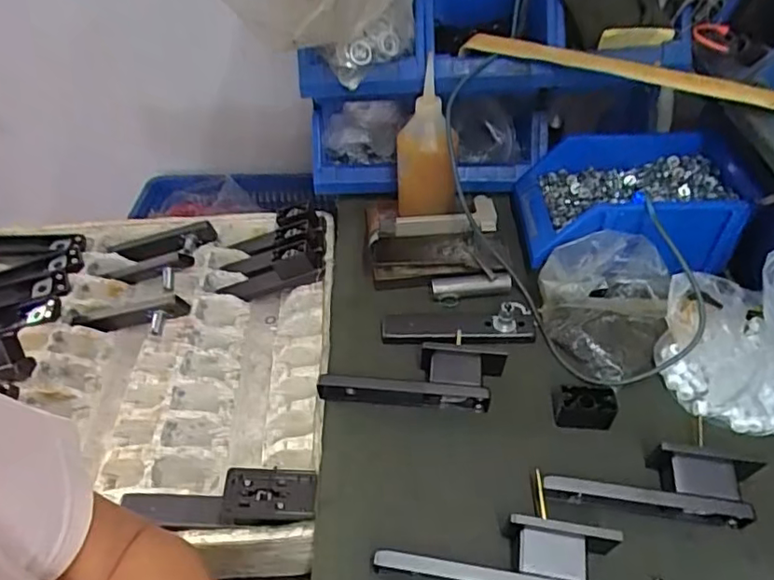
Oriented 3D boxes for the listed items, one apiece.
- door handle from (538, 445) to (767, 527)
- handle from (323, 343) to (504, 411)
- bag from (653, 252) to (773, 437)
[{"bbox_3d":[0.226,0.162,0.498,0.177,0.034,0.058,5,45,9],"label":"door handle"},{"bbox_3d":[0.026,0.086,0.584,0.181,0.040,0.061,1,45,6],"label":"handle"},{"bbox_3d":[0.347,0.034,0.538,0.148,0.164,0.123,9,46,13],"label":"bag"}]

